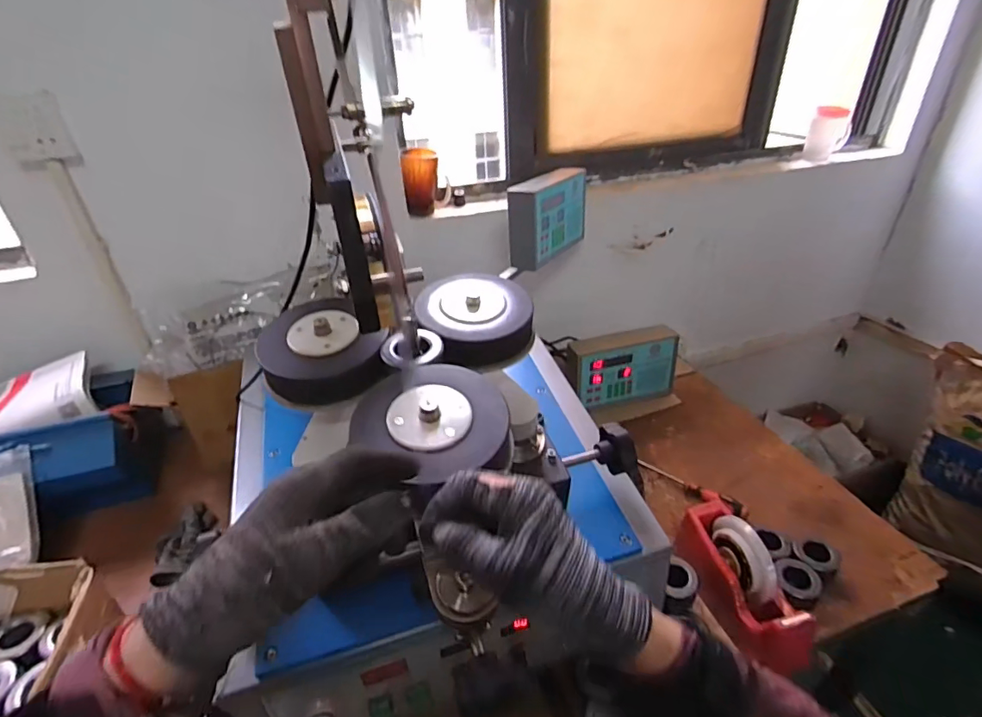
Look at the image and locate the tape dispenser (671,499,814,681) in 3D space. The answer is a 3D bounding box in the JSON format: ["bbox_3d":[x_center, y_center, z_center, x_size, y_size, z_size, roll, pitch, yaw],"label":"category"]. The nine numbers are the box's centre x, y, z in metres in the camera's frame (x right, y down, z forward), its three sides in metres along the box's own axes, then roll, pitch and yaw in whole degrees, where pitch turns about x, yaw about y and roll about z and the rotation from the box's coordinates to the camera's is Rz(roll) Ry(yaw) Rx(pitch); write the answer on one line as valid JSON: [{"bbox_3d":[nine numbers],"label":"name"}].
[{"bbox_3d":[0.336,0.295,0.661,0.066,0.102,0.207,-12,35,-13],"label":"tape dispenser"}]

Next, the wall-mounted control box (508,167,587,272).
[{"bbox_3d":[0.120,-0.286,0.994,0.061,0.147,0.223,20,40,31],"label":"wall-mounted control box"}]

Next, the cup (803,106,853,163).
[{"bbox_3d":[0.844,-0.560,1.231,0.090,0.115,0.077,16,38,26],"label":"cup"}]

